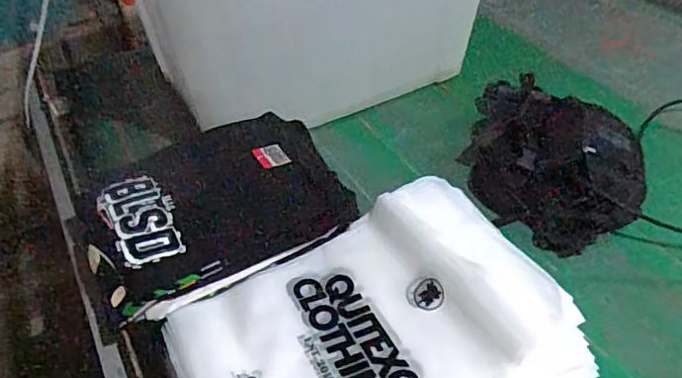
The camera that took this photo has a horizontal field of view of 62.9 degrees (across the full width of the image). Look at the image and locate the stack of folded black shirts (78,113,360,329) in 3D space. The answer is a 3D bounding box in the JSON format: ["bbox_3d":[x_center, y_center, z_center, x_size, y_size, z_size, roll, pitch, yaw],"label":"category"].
[{"bbox_3d":[-0.171,0.014,0.737,0.326,0.069,0.255,-25,47,-20],"label":"stack of folded black shirts"}]

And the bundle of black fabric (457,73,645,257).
[{"bbox_3d":[0.316,-0.065,0.837,0.249,0.078,0.345,11,46,15],"label":"bundle of black fabric"}]

